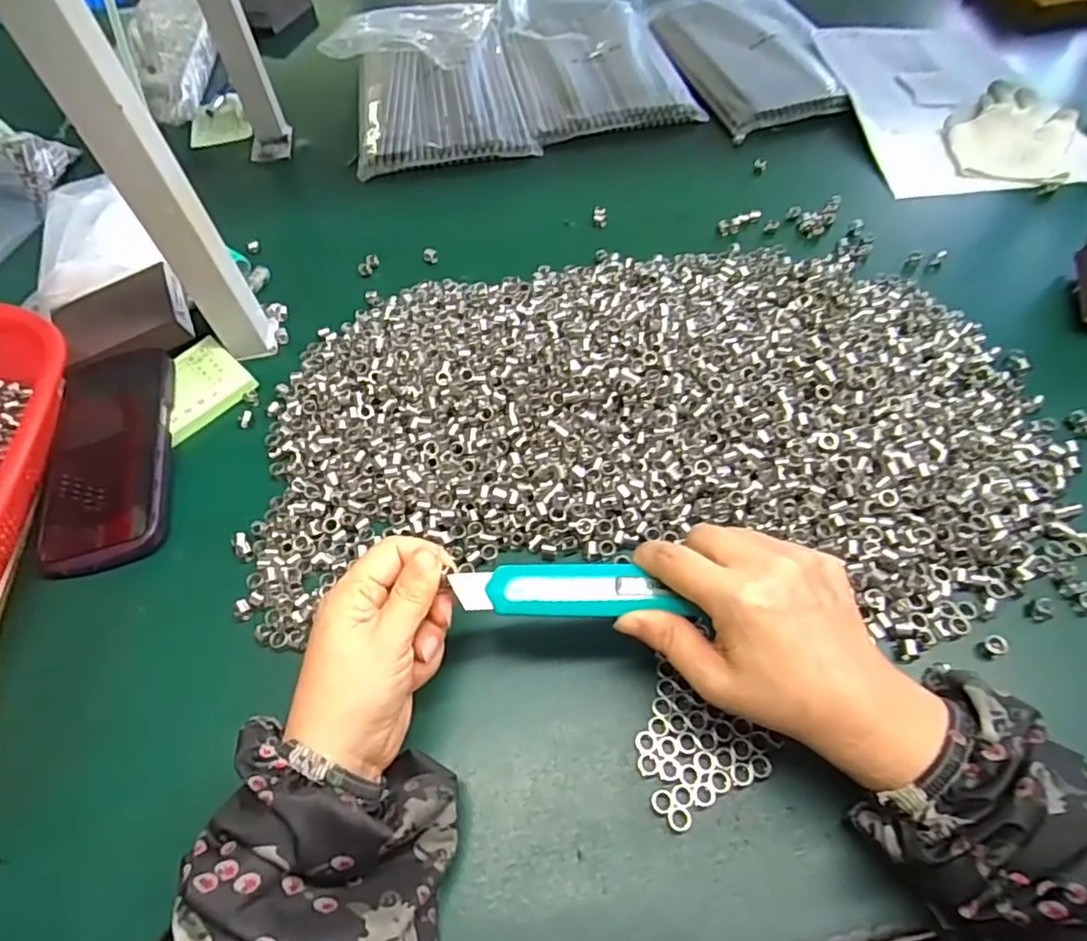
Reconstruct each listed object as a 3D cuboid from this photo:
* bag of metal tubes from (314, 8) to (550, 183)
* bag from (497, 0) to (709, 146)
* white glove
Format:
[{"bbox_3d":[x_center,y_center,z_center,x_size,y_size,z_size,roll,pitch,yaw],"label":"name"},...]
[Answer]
[{"bbox_3d":[-0.136,-0.445,0.694,0.203,0.037,0.326,-11,57,-3],"label":"bag of metal tubes"},{"bbox_3d":[0.043,-0.534,0.725,0.180,0.039,0.401,-10,58,-2],"label":"bag"},{"bbox_3d":[0.443,-0.323,0.583,0.104,0.021,0.152,23,62,17],"label":"white glove"}]

